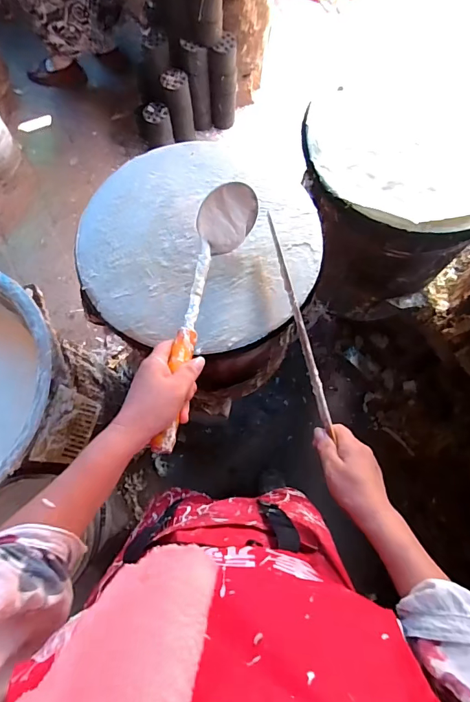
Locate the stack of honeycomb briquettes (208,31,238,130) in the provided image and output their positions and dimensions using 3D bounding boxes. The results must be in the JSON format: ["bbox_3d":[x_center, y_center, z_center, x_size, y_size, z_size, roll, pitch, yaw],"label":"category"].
[{"bbox_3d":[-0.041,-0.997,1.520,0.093,0.319,0.077,8,74,2],"label":"stack of honeycomb briquettes"}]

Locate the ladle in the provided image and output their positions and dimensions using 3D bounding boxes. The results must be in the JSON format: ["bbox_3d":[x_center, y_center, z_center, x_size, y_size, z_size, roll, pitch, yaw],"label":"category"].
[{"bbox_3d":[-0.036,-0.054,0.505,0.069,0.076,0.367,10,66,3],"label":"ladle"}]

